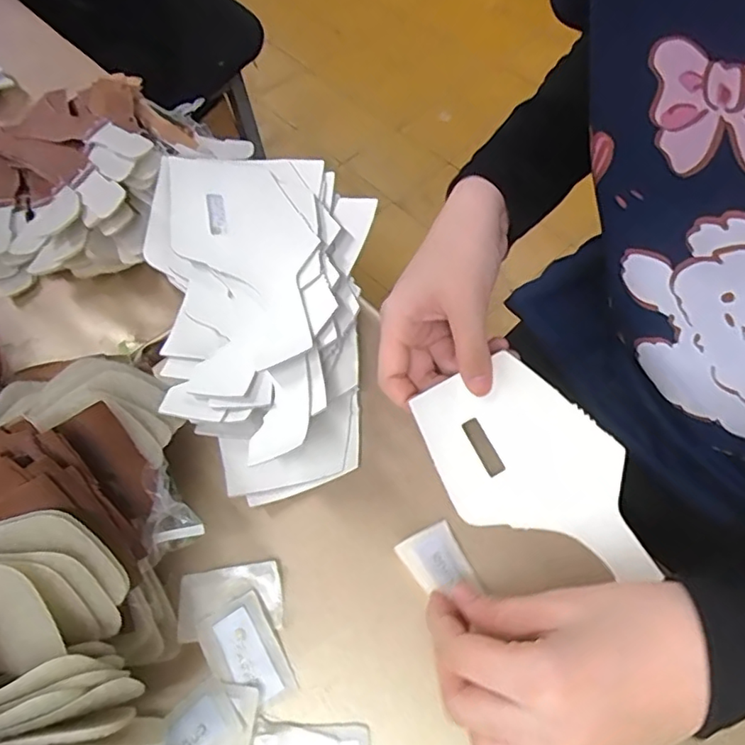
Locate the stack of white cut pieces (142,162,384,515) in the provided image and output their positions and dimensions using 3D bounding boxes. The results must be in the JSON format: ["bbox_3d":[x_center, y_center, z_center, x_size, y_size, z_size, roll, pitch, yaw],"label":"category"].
[{"bbox_3d":[-0.078,-0.047,0.375,0.145,0.051,0.253,3,60,3],"label":"stack of white cut pieces"}]

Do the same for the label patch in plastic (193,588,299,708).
[{"bbox_3d":[-0.066,0.145,0.292,0.036,0.004,0.052,-29,64,-14],"label":"label patch in plastic"}]

